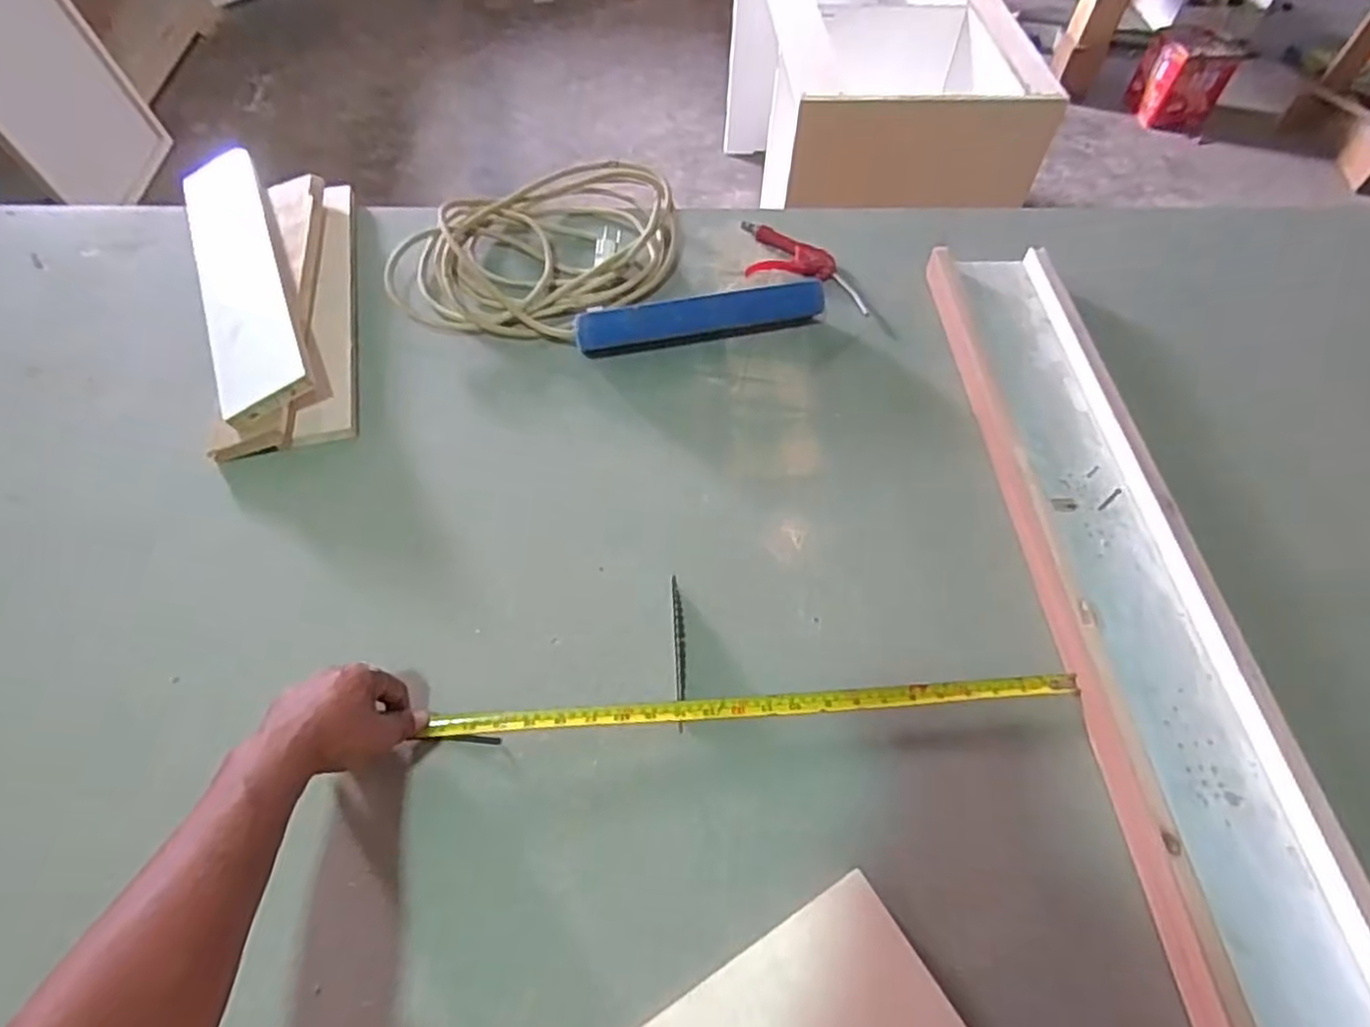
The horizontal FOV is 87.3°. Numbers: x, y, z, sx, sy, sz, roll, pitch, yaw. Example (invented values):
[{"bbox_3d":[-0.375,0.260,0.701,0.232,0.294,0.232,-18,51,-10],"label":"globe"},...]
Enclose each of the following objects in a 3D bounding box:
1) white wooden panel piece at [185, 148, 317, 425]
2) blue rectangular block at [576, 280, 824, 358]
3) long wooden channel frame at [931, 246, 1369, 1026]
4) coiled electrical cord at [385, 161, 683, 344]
[{"bbox_3d":[-0.547,-0.305,0.891,0.102,0.026,0.518,-27,59,-7],"label":"white wooden panel piece"},{"bbox_3d":[0.020,-0.234,0.856,0.293,0.051,0.029,-9,57,-8],"label":"blue rectangular block"},{"bbox_3d":[0.421,0.154,0.629,0.164,0.045,1.167,0,57,-1],"label":"long wooden channel frame"},{"bbox_3d":[-0.182,-0.342,0.933,0.277,0.063,0.343,31,61,17],"label":"coiled electrical cord"}]

